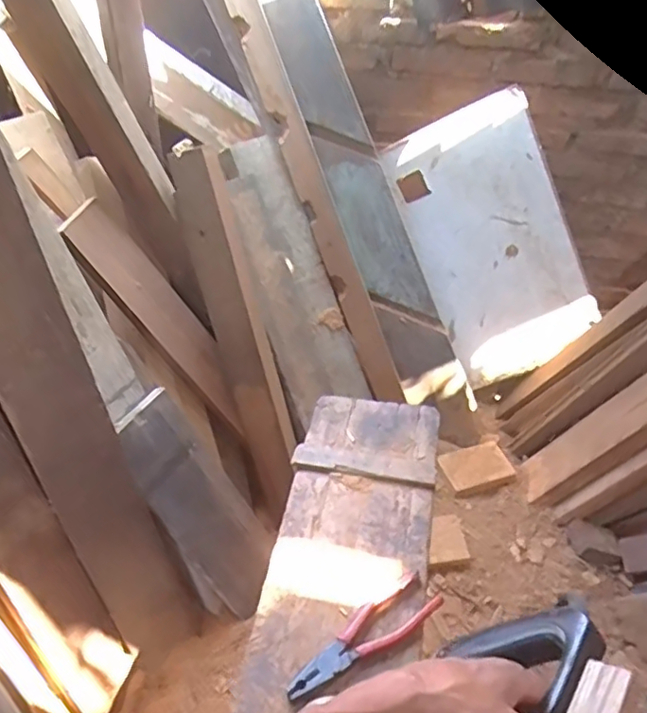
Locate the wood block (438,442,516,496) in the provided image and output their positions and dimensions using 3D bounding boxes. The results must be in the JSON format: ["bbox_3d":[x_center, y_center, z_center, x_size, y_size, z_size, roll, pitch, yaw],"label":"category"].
[{"bbox_3d":[0.368,0.265,1.464,0.164,0.020,0.106,-12,46,-13],"label":"wood block"}]

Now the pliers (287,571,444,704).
[{"bbox_3d":[0.044,0.306,0.663,0.193,0.022,0.056,-27,51,-26],"label":"pliers"}]

